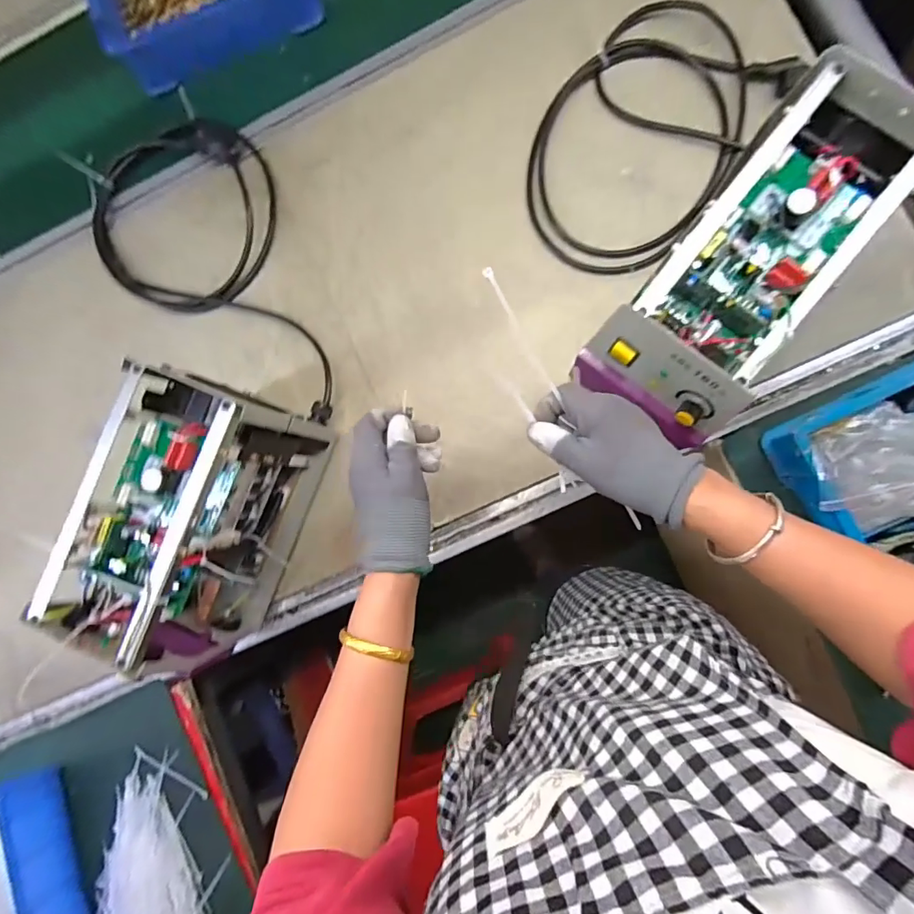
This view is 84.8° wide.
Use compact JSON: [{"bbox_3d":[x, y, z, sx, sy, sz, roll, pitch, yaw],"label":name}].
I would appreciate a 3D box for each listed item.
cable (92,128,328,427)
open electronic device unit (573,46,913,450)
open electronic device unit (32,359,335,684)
[{"bbox_3d":[-0.354,-0.244,0.694,0.264,0.028,0.488,-19,86,5],"label":"cable"},{"bbox_3d":[0.267,-0.179,0.454,0.131,0.095,0.313,38,92,6],"label":"open electronic device unit"},{"bbox_3d":[-0.289,0.067,0.573,0.150,0.224,0.293,26,91,6],"label":"open electronic device unit"}]

